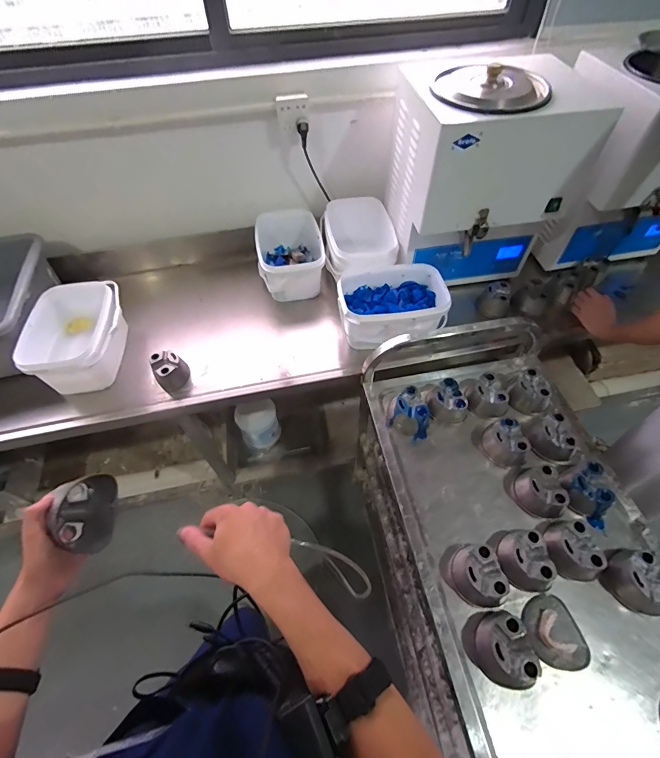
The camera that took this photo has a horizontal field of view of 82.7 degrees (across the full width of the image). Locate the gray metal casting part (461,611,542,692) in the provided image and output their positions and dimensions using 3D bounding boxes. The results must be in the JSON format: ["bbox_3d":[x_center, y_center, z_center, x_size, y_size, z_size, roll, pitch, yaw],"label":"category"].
[{"bbox_3d":[0.291,0.467,0.645,0.101,0.059,0.113,-6,54,-3],"label":"gray metal casting part"}]

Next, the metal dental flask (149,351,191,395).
[{"bbox_3d":[-0.420,-0.020,0.993,0.087,0.072,0.092,-33,60,-21],"label":"metal dental flask"}]

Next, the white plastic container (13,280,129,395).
[{"bbox_3d":[-0.664,-0.109,0.997,0.240,0.131,0.276,-10,55,-6],"label":"white plastic container"}]

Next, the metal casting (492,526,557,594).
[{"bbox_3d":[0.373,0.344,0.721,0.087,0.054,0.109,1,54,2],"label":"metal casting"}]

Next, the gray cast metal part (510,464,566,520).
[{"bbox_3d":[0.446,0.236,0.795,0.081,0.063,0.102,-4,54,-2],"label":"gray cast metal part"}]

